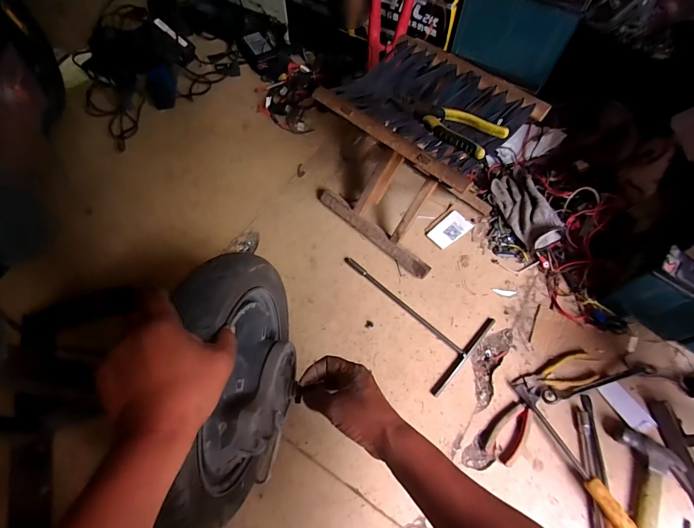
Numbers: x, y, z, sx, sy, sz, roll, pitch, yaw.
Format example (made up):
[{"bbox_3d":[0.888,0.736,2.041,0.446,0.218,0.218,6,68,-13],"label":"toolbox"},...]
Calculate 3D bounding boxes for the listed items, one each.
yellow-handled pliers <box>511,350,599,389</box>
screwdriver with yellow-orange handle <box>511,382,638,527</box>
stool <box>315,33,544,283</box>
[{"bbox_3d":[0.387,0.204,0.669,0.160,0.013,0.059,-11,64,-5],"label":"yellow-handled pliers"},{"bbox_3d":[0.371,0.319,0.593,0.028,0.033,0.261,-28,67,-13],"label":"screwdriver with yellow-orange handle"},{"bbox_3d":[0.134,-0.204,0.710,0.297,0.302,0.262,40,70,18],"label":"stool"}]

